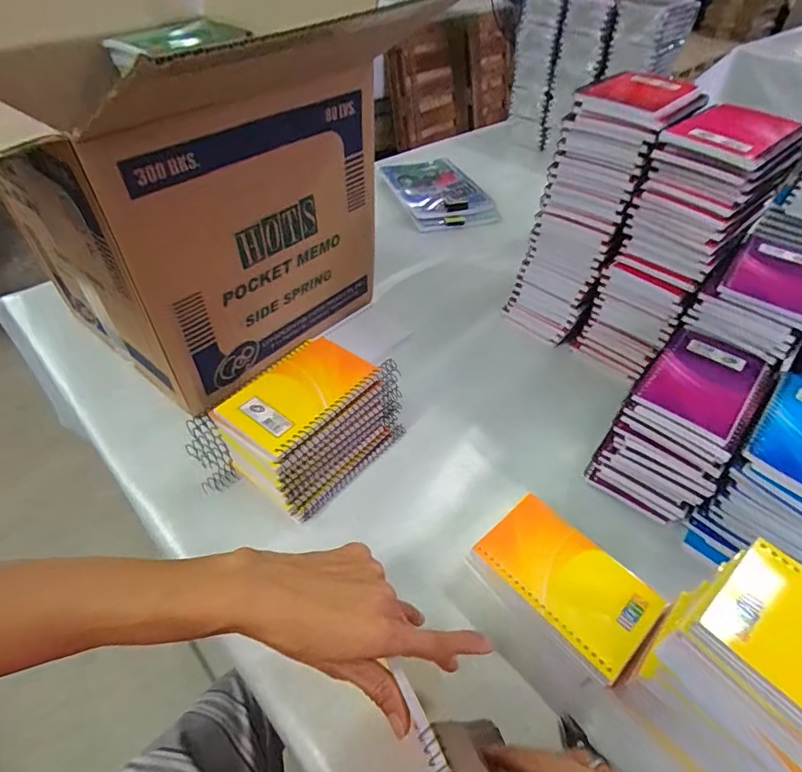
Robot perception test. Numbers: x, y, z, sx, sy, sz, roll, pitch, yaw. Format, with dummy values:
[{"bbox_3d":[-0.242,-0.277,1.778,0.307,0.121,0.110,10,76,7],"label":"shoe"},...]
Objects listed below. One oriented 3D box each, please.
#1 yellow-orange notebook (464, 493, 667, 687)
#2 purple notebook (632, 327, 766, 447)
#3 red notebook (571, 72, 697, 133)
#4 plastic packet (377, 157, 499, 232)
[{"bbox_3d":[0.130,0.165,0.397,0.085,0.040,0.130,-34,57,-31],"label":"yellow-orange notebook"},{"bbox_3d":[0.277,-0.006,0.444,0.082,0.010,0.131,34,53,26],"label":"purple notebook"},{"bbox_3d":[0.241,-0.299,0.495,0.084,0.020,0.125,28,50,22],"label":"red notebook"},{"bbox_3d":[0.065,-0.381,0.940,0.175,0.042,0.266,-8,47,-12],"label":"plastic packet"}]

